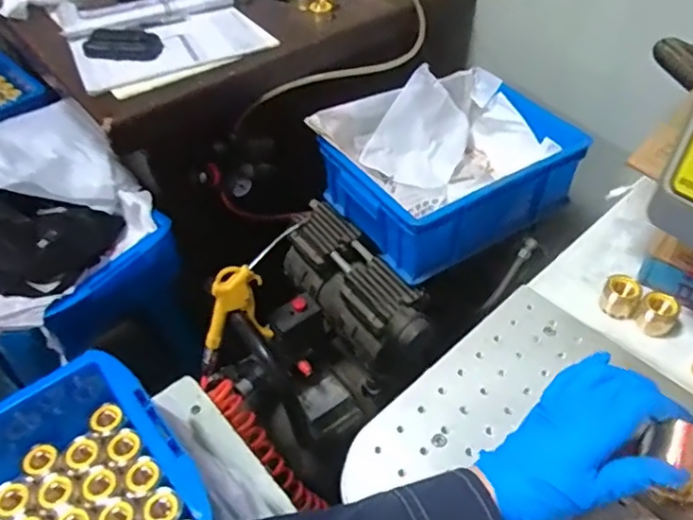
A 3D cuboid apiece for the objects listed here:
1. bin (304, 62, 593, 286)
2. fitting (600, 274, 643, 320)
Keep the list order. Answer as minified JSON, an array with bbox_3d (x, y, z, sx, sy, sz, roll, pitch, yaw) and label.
[{"bbox_3d":[0.154,-0.149,0.931,0.341,0.139,0.273,-26,51,-20],"label":"bin"},{"bbox_3d":[0.248,0.033,0.524,0.029,0.029,0.029,0,49,0],"label":"fitting"}]

